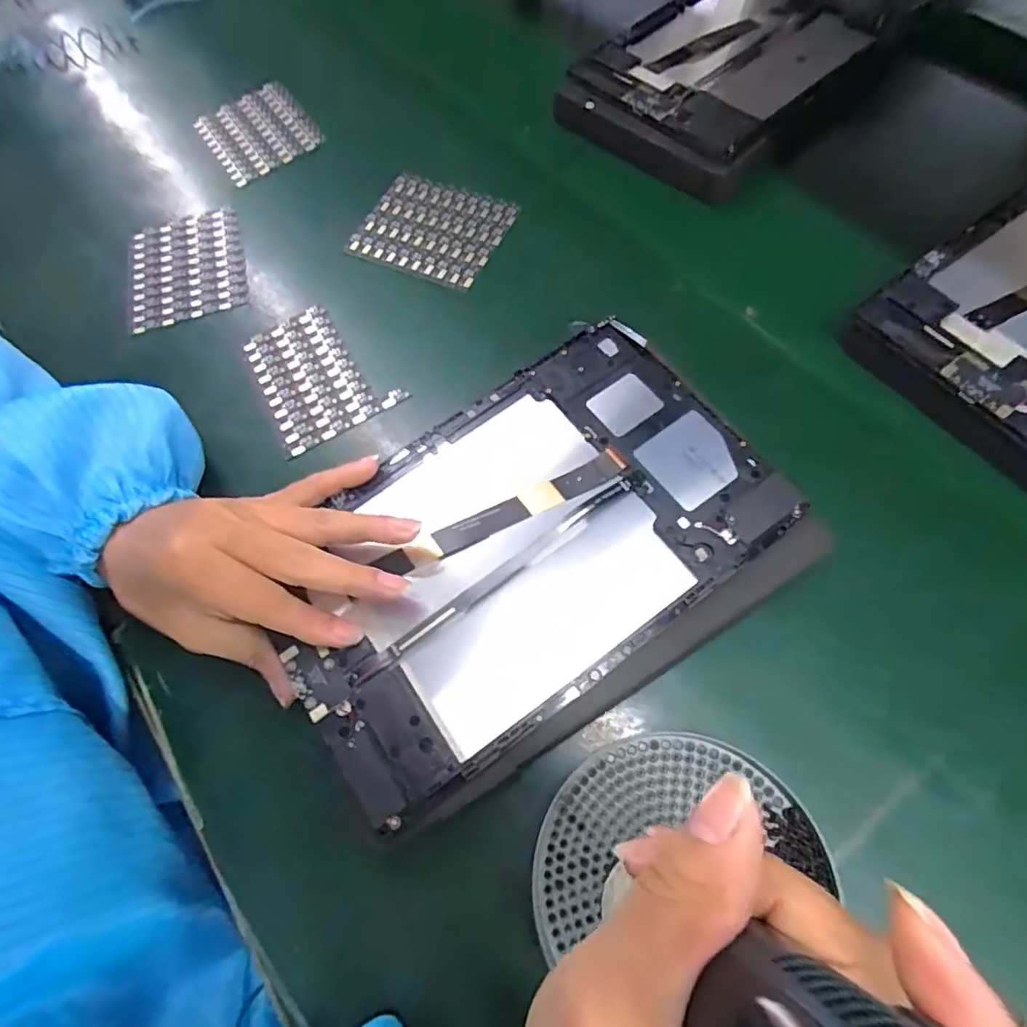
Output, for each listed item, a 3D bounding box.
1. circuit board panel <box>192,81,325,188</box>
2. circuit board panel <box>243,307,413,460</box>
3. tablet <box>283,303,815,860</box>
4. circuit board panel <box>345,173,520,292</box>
[{"bbox_3d":[-0.206,-0.307,0.468,0.078,0.010,0.092,-34,67,-10],"label":"circuit board panel"},{"bbox_3d":[-0.121,-0.089,0.362,0.073,0.009,0.096,-27,66,-7],"label":"circuit board panel"},{"bbox_3d":[0.004,0.019,0.276,0.232,0.014,0.162,-35,69,-8],"label":"tablet"},{"bbox_3d":[-0.057,-0.196,0.400,0.098,0.007,0.076,23,74,14],"label":"circuit board panel"}]

